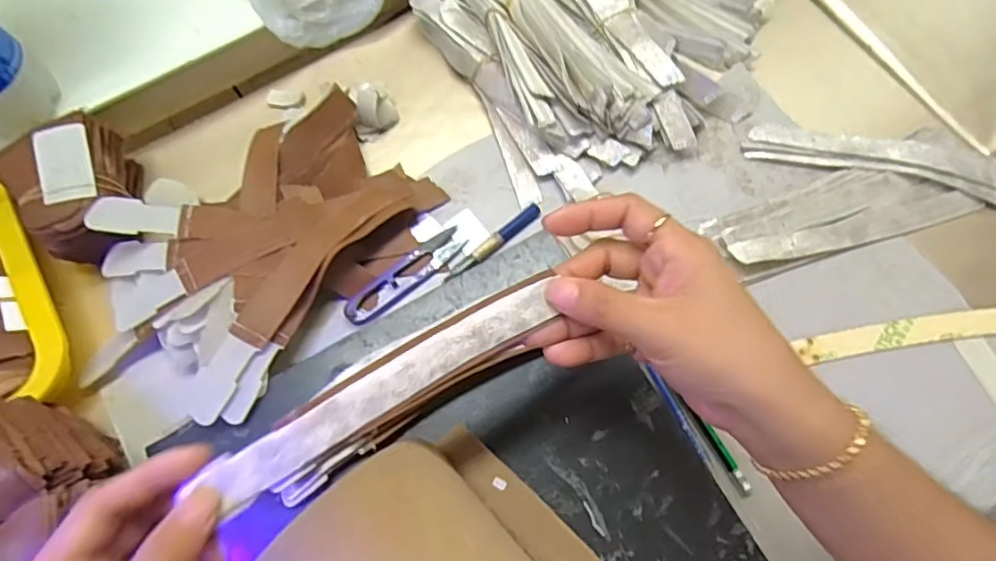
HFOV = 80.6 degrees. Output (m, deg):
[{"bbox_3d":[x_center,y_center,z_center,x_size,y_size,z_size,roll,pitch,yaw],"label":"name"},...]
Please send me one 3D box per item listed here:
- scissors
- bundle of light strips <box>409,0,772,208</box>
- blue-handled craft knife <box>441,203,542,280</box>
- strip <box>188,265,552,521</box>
[{"bbox_3d":[-0.067,-0.004,0.424,0.099,0.004,0.022,-37,74,-10],"label":"scissors"},{"bbox_3d":[0.080,-0.212,0.469,0.245,0.042,0.256,-25,73,-9],"label":"bundle of light strips"},{"bbox_3d":[-0.003,-0.028,0.425,0.086,0.012,0.013,-41,76,-13],"label":"blue-handled craft knife"},{"bbox_3d":[-0.050,0.047,0.269,0.169,0.009,0.026,-31,74,-14],"label":"strip"}]

